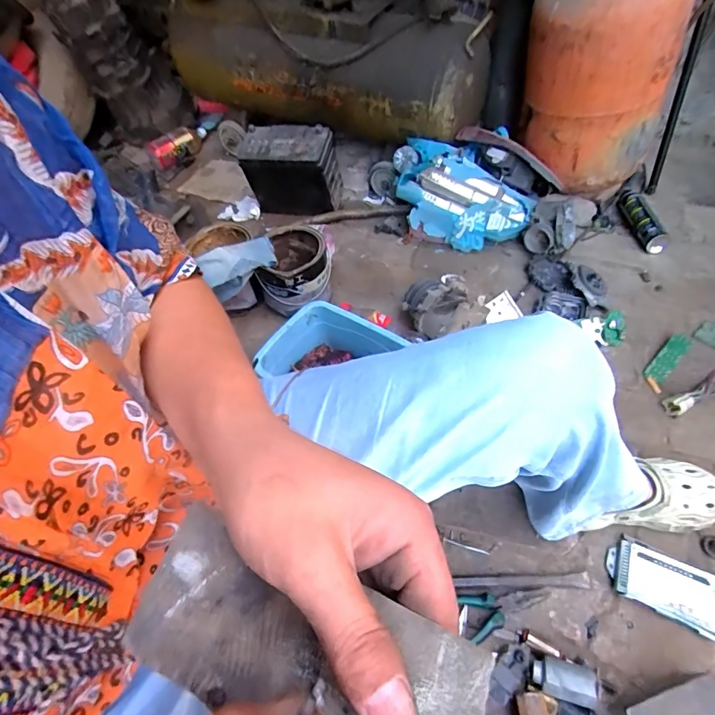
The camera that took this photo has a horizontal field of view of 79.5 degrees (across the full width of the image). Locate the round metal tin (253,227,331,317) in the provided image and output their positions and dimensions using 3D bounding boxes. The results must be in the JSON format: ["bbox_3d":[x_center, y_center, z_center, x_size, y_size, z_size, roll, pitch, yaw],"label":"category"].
[{"bbox_3d":[-0.136,-0.193,0.978,0.143,0.136,0.157,-4,54,6],"label":"round metal tin"}]

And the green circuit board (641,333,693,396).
[{"bbox_3d":[0.611,0.009,0.853,0.041,0.013,0.130,35,82,25],"label":"green circuit board"}]

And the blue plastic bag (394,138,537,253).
[{"bbox_3d":[0.242,-0.396,1.094,0.378,0.164,0.185,25,62,23],"label":"blue plastic bag"}]

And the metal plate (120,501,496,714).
[{"bbox_3d":[-0.026,0.106,0.157,0.137,0.006,0.057,13,67,26],"label":"metal plate"}]

